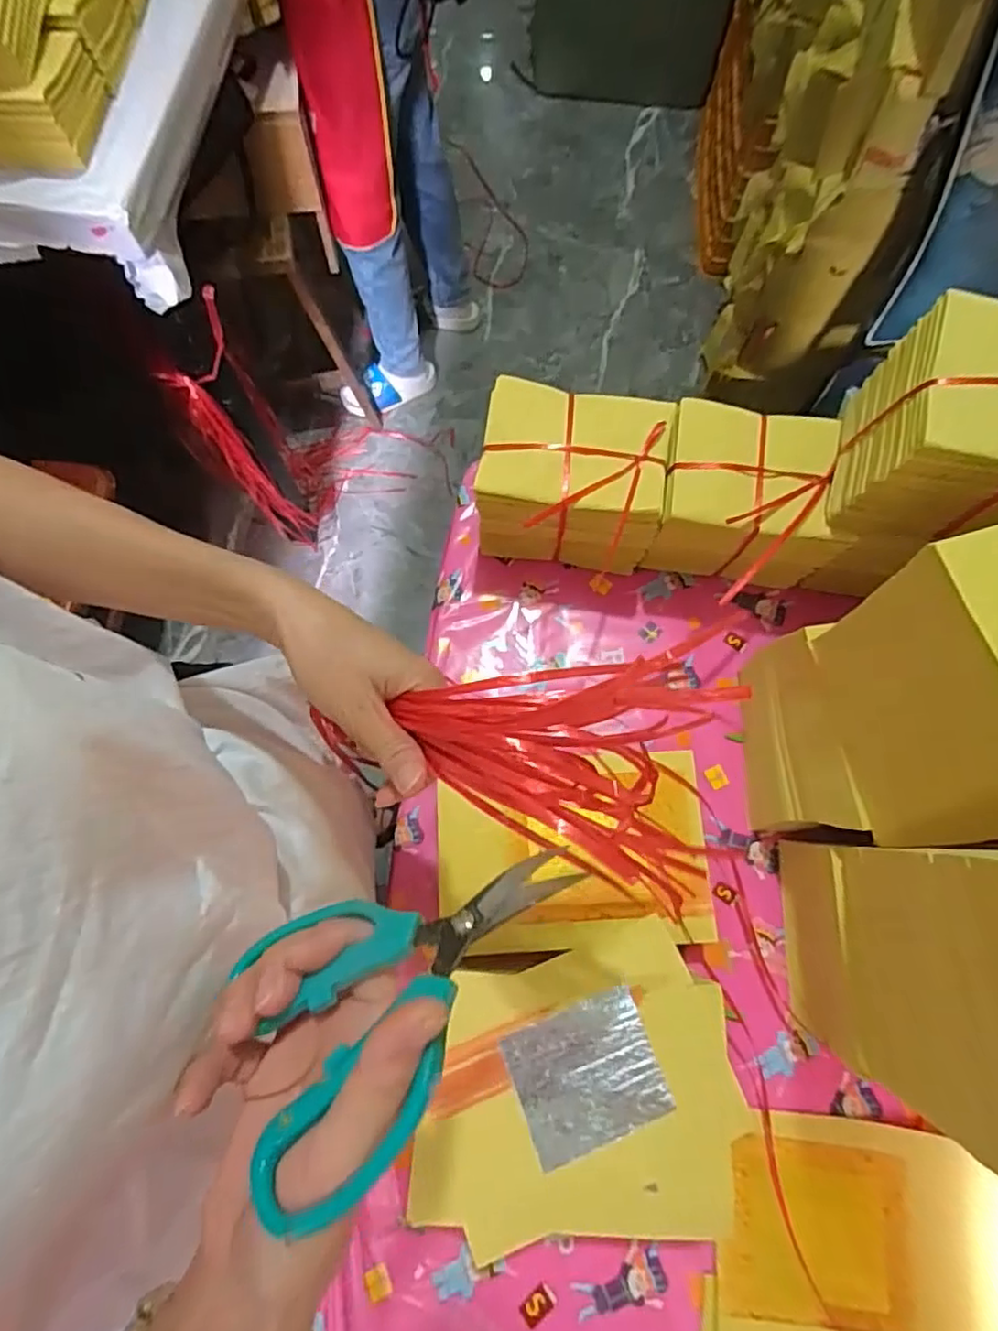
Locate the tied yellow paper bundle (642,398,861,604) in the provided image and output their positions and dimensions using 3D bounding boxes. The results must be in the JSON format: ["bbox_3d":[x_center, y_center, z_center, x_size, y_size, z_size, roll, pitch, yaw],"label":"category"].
[{"bbox_3d":[0.232,-0.152,0.620,0.164,0.127,0.124,10,74,3],"label":"tied yellow paper bundle"}]

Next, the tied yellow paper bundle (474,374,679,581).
[{"bbox_3d":[0.067,-0.172,0.630,0.166,0.134,0.131,8,74,2],"label":"tied yellow paper bundle"}]

